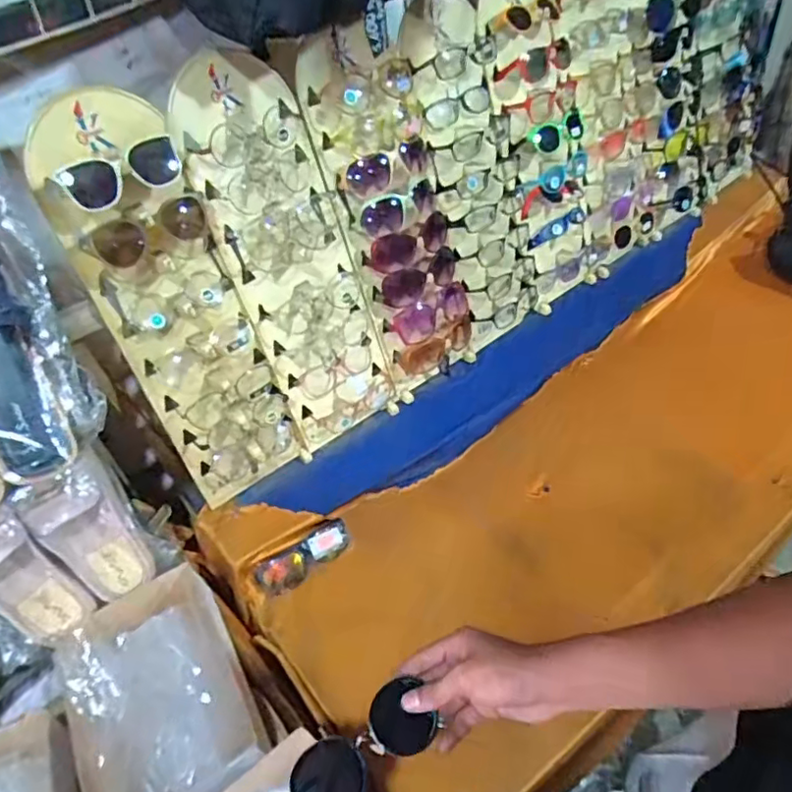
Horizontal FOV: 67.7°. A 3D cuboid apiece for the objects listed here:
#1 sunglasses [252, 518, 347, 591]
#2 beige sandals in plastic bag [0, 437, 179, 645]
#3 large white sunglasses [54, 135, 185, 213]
[{"bbox_3d":[-0.130,0.227,0.834,0.136,0.037,0.044,-26,49,-17],"label":"sunglasses"},{"bbox_3d":[-0.371,0.177,0.658,0.191,0.191,0.070,-35,34,-21],"label":"beige sandals in plastic bag"},{"bbox_3d":[-0.291,-0.240,0.636,0.127,0.050,0.054,-37,53,-26],"label":"large white sunglasses"}]

